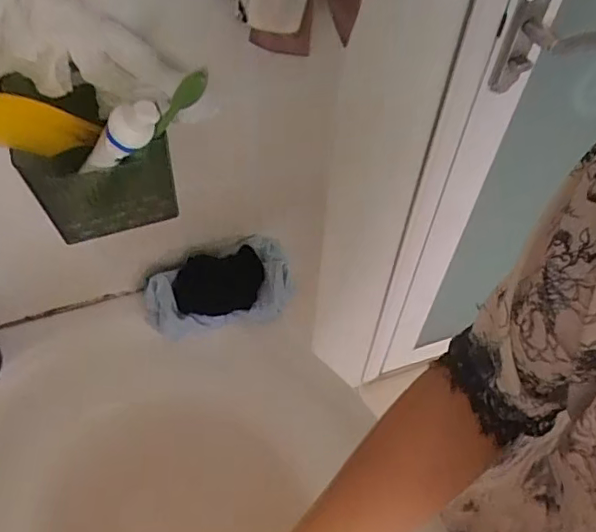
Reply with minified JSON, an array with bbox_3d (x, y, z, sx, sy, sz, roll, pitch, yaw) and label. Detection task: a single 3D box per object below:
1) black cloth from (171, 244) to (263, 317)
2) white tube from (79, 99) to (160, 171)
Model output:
[{"bbox_3d":[-0.089,0.019,0.641,0.102,0.039,0.063,-16,57,-14],"label":"black cloth"},{"bbox_3d":[-0.122,-0.086,0.385,0.075,0.022,0.018,-31,48,29],"label":"white tube"}]

